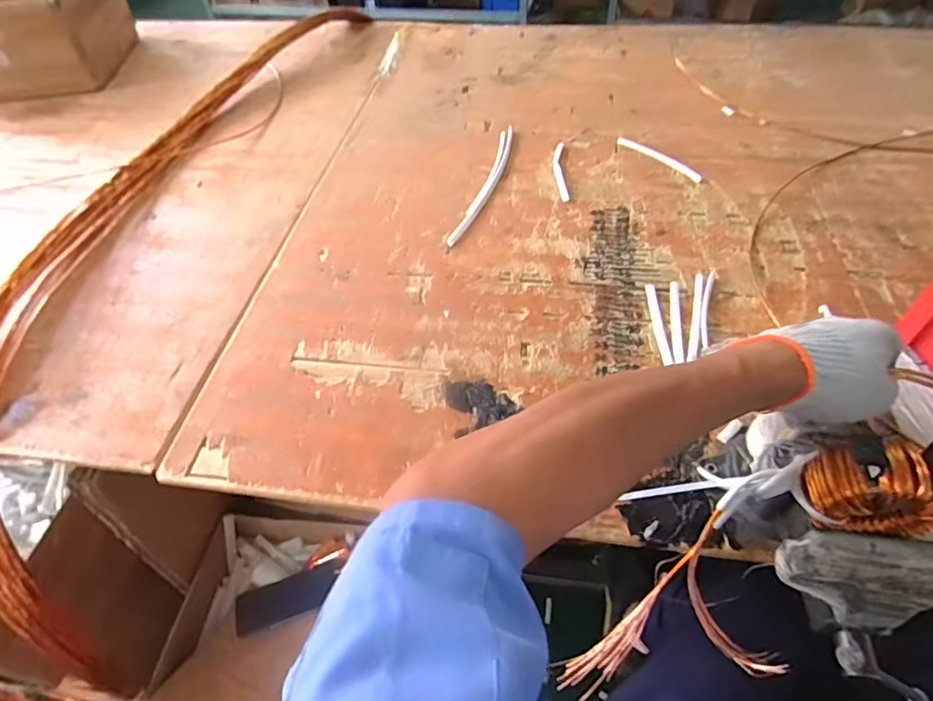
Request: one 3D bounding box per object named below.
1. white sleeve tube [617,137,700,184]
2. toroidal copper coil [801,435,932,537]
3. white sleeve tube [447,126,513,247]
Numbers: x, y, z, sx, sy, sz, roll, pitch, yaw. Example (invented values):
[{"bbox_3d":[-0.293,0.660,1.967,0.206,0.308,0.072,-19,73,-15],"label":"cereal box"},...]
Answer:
[{"bbox_3d":[0.323,-0.322,0.917,0.026,0.006,0.171,-31,55,-24],"label":"white sleeve tube"},{"bbox_3d":[0.263,0.086,0.353,0.068,0.077,0.042,6,49,7],"label":"toroidal copper coil"},{"bbox_3d":[0.034,-0.271,0.878,0.030,0.010,0.328,11,51,12],"label":"white sleeve tube"}]

